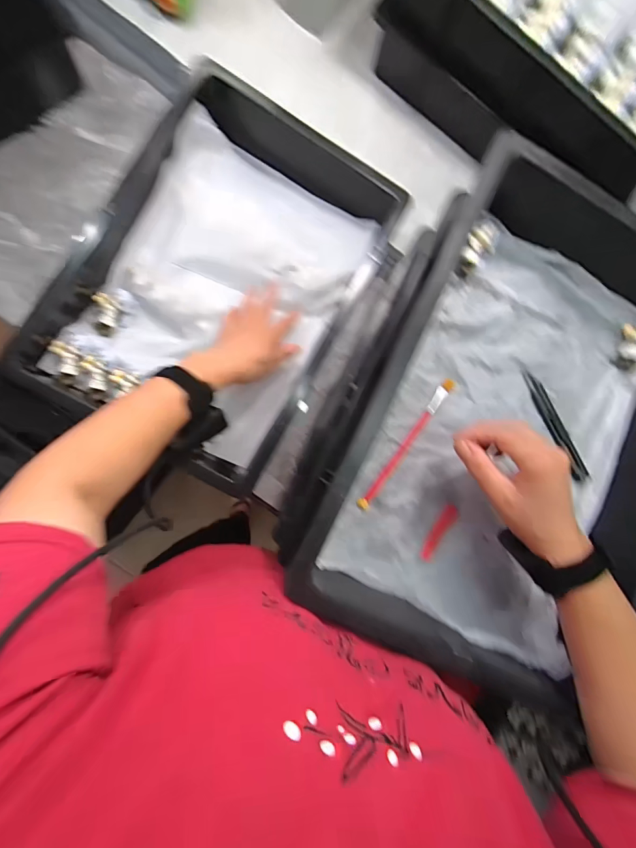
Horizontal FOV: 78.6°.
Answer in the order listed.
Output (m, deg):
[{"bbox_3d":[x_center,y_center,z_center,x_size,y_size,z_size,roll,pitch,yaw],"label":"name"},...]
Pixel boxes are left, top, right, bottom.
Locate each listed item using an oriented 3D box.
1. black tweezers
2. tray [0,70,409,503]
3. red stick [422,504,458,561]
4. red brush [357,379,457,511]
[{"bbox_3d":[0.253,0.001,0.416,0.018,0.007,0.127,-25,93,-9],"label":"black tweezers"},{"bbox_3d":[-0.109,-0.181,0.495,0.311,0.103,0.460,29,81,-1],"label":"tray"},{"bbox_3d":[0.125,0.111,0.398,0.014,0.006,0.061,32,84,-7],"label":"red stick"},{"bbox_3d":[0.092,0.019,0.400,0.015,0.008,0.163,39,83,-6],"label":"red brush"}]

